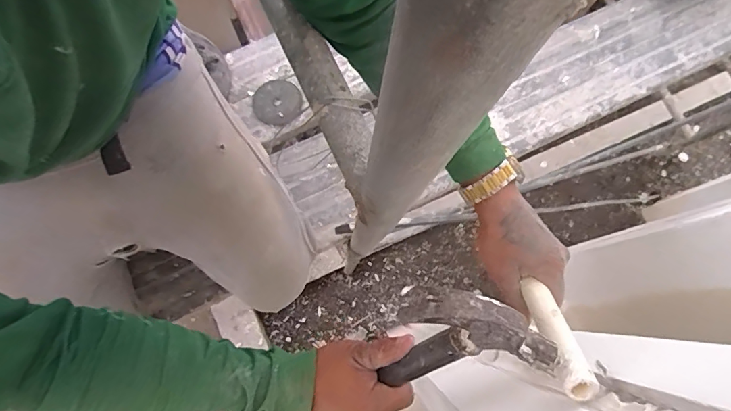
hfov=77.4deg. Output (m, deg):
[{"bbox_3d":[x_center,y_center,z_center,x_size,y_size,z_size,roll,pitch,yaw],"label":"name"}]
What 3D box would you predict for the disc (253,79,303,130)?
[{"bbox_3d":[-0.170,-0.200,0.889,0.093,0.009,0.097,1,75,-3],"label":"disc"}]

